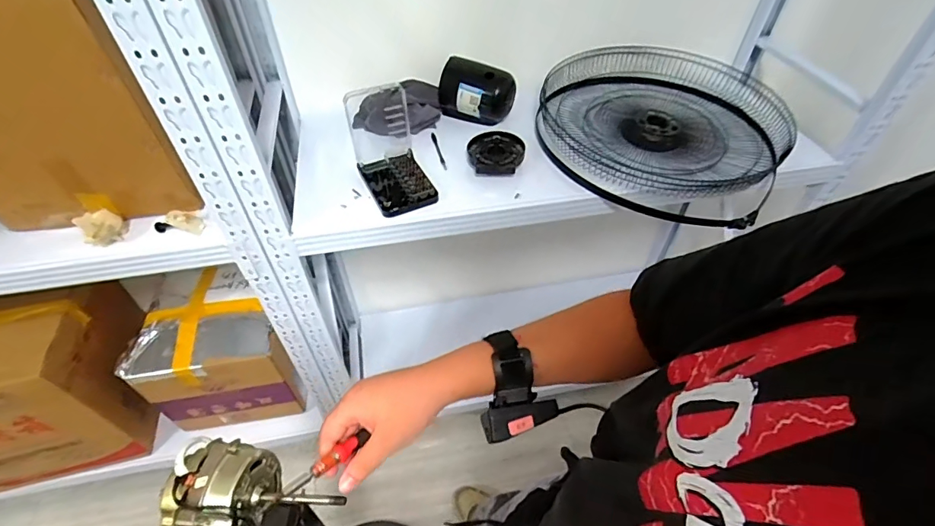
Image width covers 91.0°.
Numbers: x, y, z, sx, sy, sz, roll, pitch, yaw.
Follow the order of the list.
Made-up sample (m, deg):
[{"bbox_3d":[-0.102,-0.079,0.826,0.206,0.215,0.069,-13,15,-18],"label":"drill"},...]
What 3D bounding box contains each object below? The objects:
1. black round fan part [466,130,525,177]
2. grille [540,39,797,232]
[{"bbox_3d":[0.056,-0.218,0.914,0.109,0.029,0.110,1,48,-1],"label":"black round fan part"},{"bbox_3d":[0.401,-0.289,0.962,0.496,0.101,0.500,9,48,7],"label":"grille"}]

